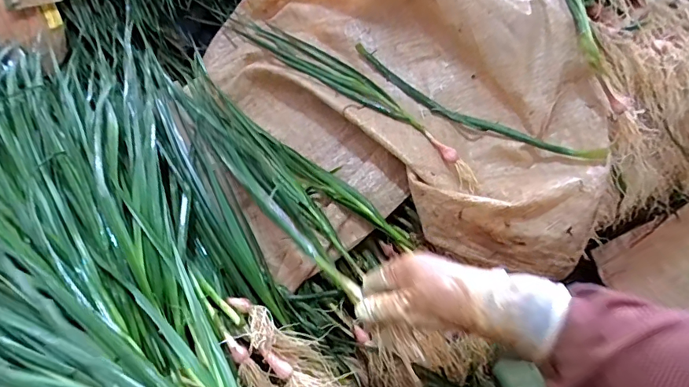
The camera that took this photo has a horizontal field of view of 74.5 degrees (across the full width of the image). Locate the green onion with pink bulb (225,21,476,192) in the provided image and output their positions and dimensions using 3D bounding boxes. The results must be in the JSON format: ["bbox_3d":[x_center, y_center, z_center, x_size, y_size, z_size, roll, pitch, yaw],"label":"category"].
[{"bbox_3d":[-0.003,-0.144,0.565,0.069,0.020,0.415,-34,56,-22],"label":"green onion with pink bulb"}]

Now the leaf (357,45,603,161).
[{"bbox_3d":[0.134,-0.103,0.522,0.314,0.021,0.033,30,58,26],"label":"leaf"}]

